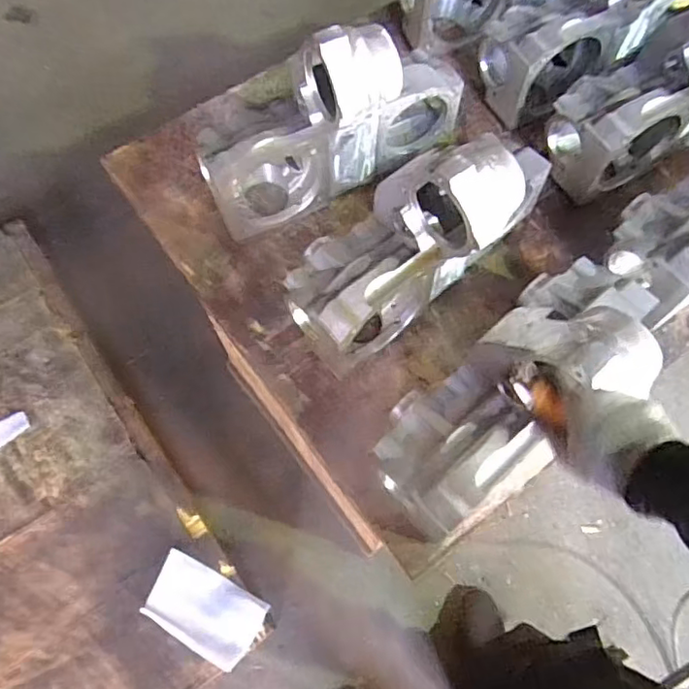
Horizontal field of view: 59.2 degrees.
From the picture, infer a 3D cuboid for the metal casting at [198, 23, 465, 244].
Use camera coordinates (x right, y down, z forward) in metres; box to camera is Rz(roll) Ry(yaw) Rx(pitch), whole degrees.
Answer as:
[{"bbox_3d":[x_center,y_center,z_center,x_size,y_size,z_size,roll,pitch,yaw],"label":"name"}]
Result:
[{"bbox_3d":[-0.013,-0.386,1.004,0.461,0.334,0.202,-29,70,-11],"label":"metal casting"}]

